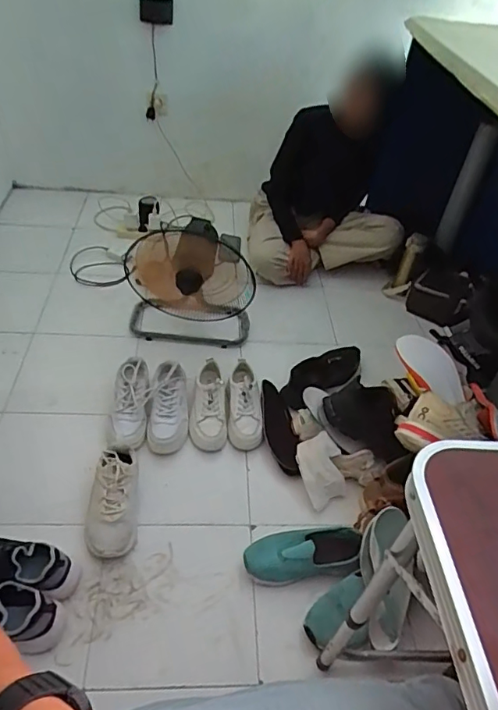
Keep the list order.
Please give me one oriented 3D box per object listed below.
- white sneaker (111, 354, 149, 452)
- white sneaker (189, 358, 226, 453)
[{"bbox_3d":[-0.286,0.118,1.227,0.093,0.090,0.257,2,56,-6],"label":"white sneaker"},{"bbox_3d":[-0.105,0.121,1.274,0.089,0.083,0.229,0,43,-9],"label":"white sneaker"}]

